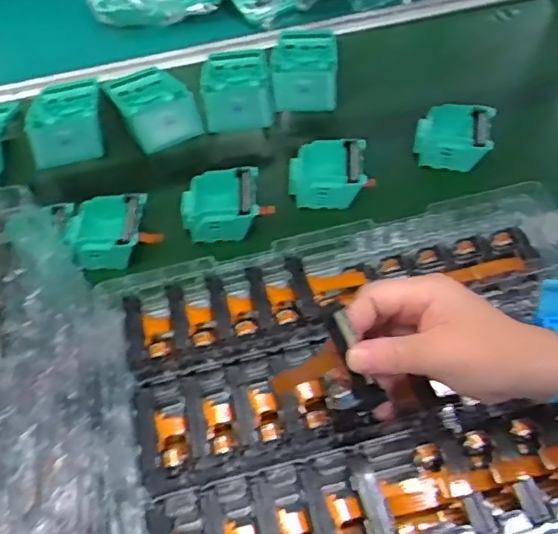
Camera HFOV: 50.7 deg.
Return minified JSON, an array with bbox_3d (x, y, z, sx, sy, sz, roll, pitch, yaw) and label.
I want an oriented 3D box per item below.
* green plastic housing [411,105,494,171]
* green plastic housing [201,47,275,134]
[{"bbox_3d":[0.202,-0.152,0.682,0.082,0.036,0.090,10,55,12],"label":"green plastic housing"},{"bbox_3d":[-0.057,-0.244,0.763,0.088,0.042,0.174,-6,53,0],"label":"green plastic housing"}]

